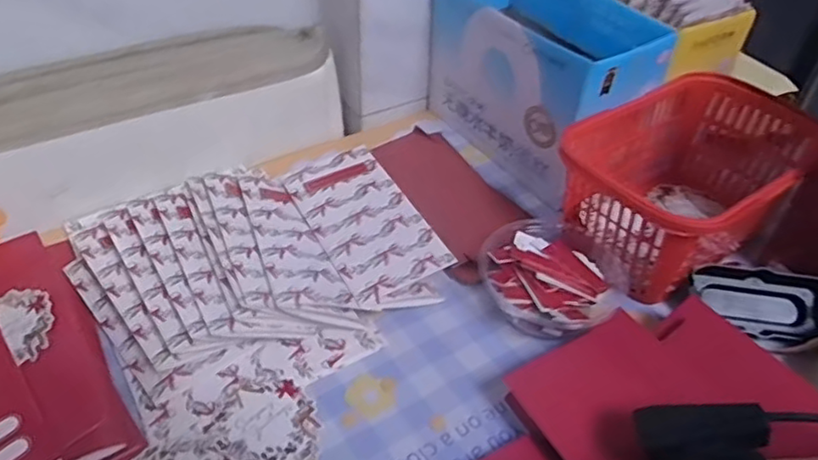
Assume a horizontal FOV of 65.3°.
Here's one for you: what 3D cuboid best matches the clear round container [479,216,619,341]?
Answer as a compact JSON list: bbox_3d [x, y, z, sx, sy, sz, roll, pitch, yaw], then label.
[{"bbox_3d":[0.115,0.042,0.520,0.107,0.040,0.111,2,42,-2],"label":"clear round container"}]

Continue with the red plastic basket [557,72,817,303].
[{"bbox_3d":[0.242,-0.039,0.568,0.232,0.115,0.144,-28,51,-30],"label":"red plastic basket"}]

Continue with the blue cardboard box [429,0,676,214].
[{"bbox_3d":[0.128,-0.156,0.656,0.125,0.159,0.222,-24,49,-27],"label":"blue cardboard box"}]

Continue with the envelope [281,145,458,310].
[{"bbox_3d":[-0.041,-0.012,0.550,0.085,0.004,0.169,-24,50,-16],"label":"envelope"}]

